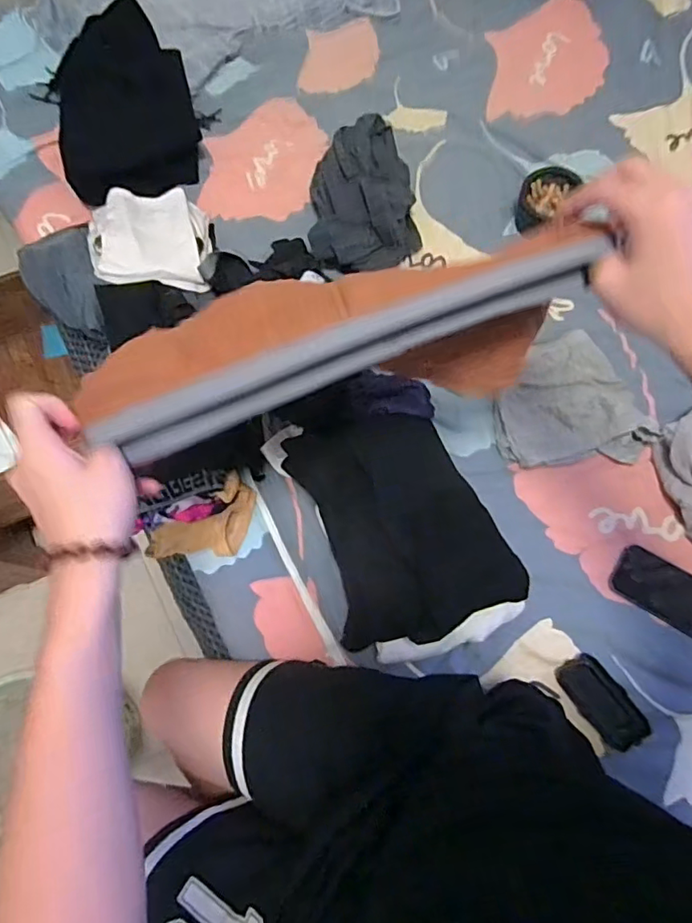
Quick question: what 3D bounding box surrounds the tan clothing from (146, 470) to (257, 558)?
[{"bbox_3d":[-0.204,0.096,0.744,0.183,0.055,0.095,-25,73,17],"label":"tan clothing"}]

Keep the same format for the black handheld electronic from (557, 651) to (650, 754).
[{"bbox_3d":[0.308,0.288,0.658,0.056,0.010,0.107,-38,67,11],"label":"black handheld electronic"}]

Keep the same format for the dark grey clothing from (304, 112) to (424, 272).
[{"bbox_3d":[0.031,-0.427,0.872,0.164,0.088,0.269,1,73,1],"label":"dark grey clothing"}]

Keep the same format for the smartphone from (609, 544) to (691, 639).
[{"bbox_3d":[0.420,0.170,0.703,0.143,0.007,0.076,31,76,10],"label":"smartphone"}]

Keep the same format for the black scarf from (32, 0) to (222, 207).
[{"bbox_3d":[-0.355,-0.574,0.890,0.246,0.116,0.324,-20,73,-5],"label":"black scarf"}]

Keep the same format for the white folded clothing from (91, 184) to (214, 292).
[{"bbox_3d":[-0.296,-0.329,0.830,0.171,0.073,0.179,-8,73,-2],"label":"white folded clothing"}]

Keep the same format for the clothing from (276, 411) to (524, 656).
[{"bbox_3d":[0.067,0.069,0.661,0.218,0.075,0.276,-17,73,-4],"label":"clothing"}]

